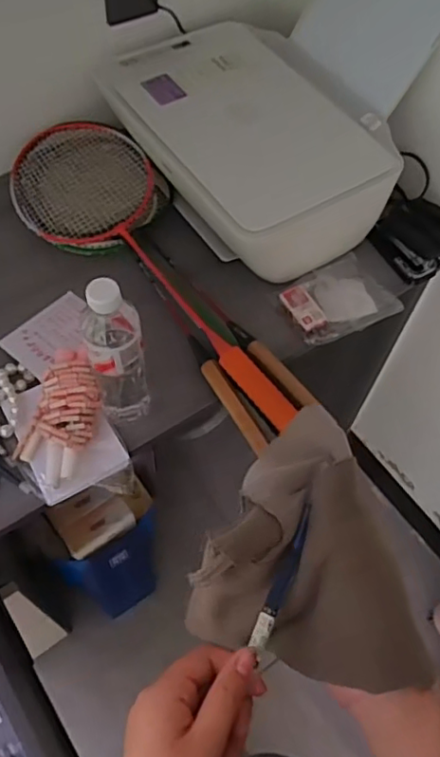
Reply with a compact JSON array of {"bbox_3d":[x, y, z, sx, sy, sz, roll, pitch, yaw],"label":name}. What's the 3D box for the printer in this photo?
[{"bbox_3d":[0.044,-0.336,0.883,0.280,0.135,0.436,-27,63,-18],"label":"printer"}]

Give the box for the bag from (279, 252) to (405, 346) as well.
[{"bbox_3d":[0.169,-0.114,0.857,0.154,0.022,0.110,-24,62,-17],"label":"bag"}]

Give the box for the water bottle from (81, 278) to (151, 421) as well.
[{"bbox_3d":[-0.111,-0.023,0.649,0.058,0.212,0.053,-9,59,-9],"label":"water bottle"}]

